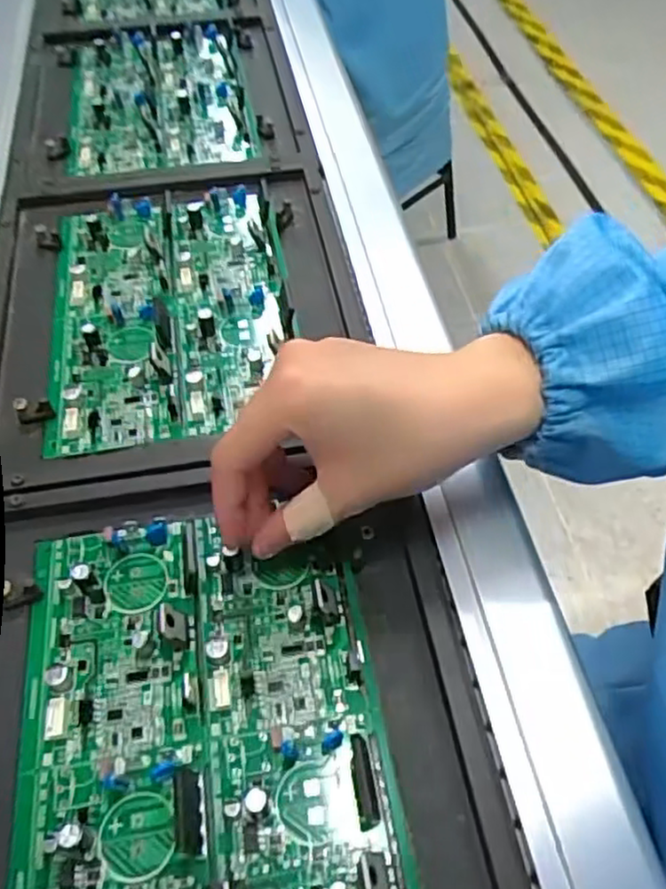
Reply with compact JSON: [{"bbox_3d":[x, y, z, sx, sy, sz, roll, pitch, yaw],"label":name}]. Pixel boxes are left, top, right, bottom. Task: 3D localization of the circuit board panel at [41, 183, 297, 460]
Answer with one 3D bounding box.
[{"bbox_3d":[-0.108,-0.095,0.456,0.152,0.019,0.215,-11,55,-7],"label":"circuit board panel"}]

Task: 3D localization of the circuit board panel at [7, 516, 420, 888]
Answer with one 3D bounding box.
[{"bbox_3d":[-0.056,0.123,0.292,0.150,0.016,0.214,-9,54,-5],"label":"circuit board panel"}]

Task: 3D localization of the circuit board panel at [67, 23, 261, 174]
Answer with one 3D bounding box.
[{"bbox_3d":[-0.155,-0.307,0.617,0.149,0.020,0.218,-11,55,-7],"label":"circuit board panel"}]

